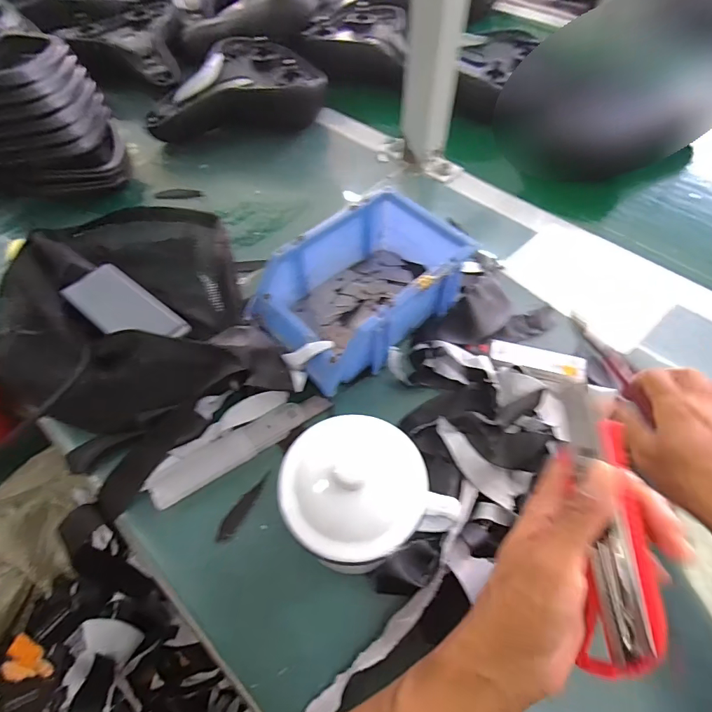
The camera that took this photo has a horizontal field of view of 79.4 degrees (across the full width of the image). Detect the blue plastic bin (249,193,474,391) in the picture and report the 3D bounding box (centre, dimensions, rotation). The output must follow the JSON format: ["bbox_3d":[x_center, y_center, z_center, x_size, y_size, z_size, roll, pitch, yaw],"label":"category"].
[{"bbox_3d":[0.007,-0.060,0.393,0.173,0.074,0.115,-37,64,-21],"label":"blue plastic bin"}]

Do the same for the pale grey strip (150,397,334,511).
[{"bbox_3d":[-0.090,0.071,0.347,0.148,0.007,0.030,-28,60,-17],"label":"pale grey strip"}]

